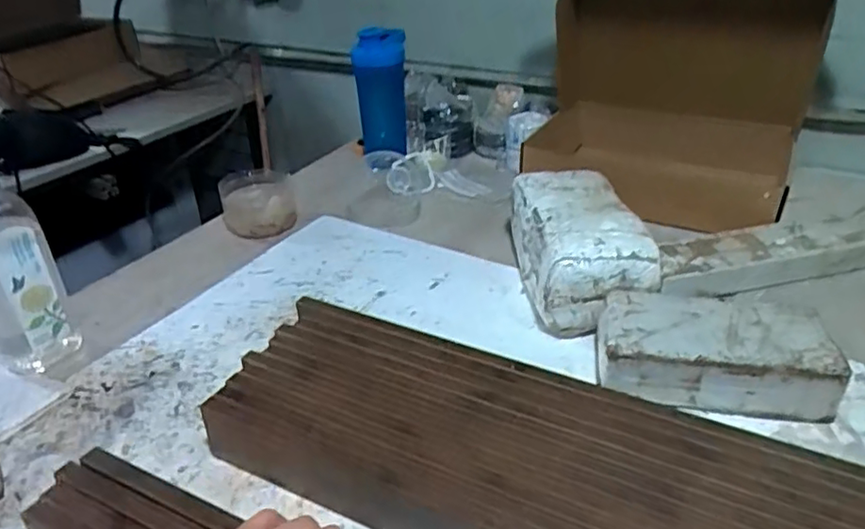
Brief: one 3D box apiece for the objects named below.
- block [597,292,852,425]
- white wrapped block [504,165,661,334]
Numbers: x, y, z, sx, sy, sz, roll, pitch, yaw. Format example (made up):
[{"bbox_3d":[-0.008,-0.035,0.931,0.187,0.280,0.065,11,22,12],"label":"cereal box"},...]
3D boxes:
[{"bbox_3d":[0.266,0.086,0.593,0.213,0.068,0.111,5,33,7],"label":"block"},{"bbox_3d":[0.169,-0.026,0.731,0.121,0.107,0.228,-1,33,-4],"label":"white wrapped block"}]

